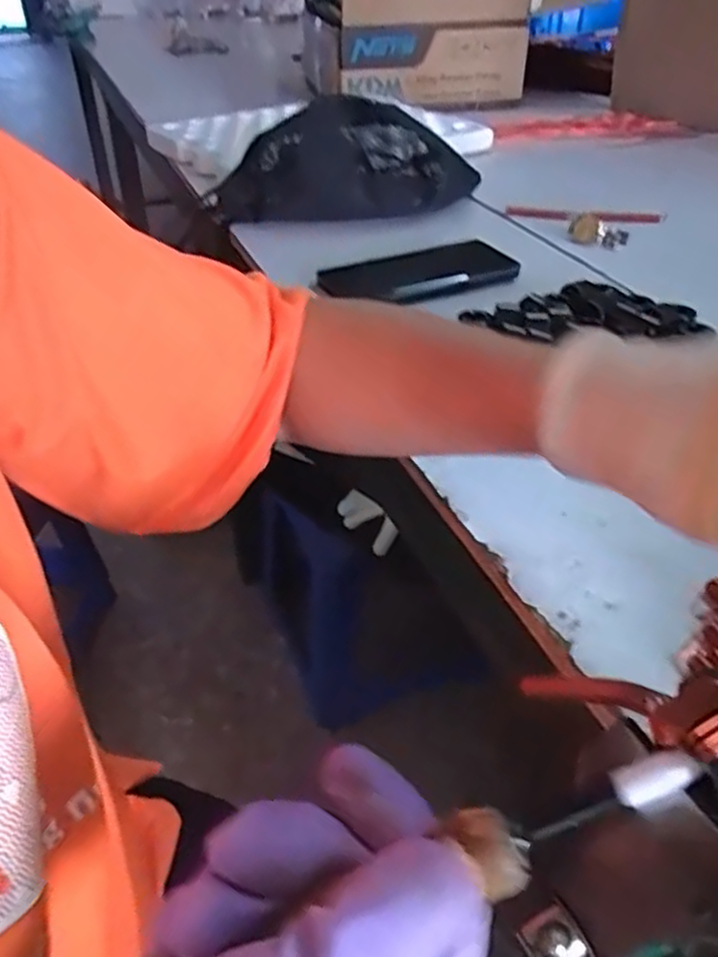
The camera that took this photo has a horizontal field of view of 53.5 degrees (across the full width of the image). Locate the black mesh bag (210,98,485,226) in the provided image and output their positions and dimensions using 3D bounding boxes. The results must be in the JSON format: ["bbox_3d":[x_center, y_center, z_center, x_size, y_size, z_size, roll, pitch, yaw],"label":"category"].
[{"bbox_3d":[-0.009,-0.328,0.745,0.280,0.086,0.121,-5,39,-5],"label":"black mesh bag"}]

